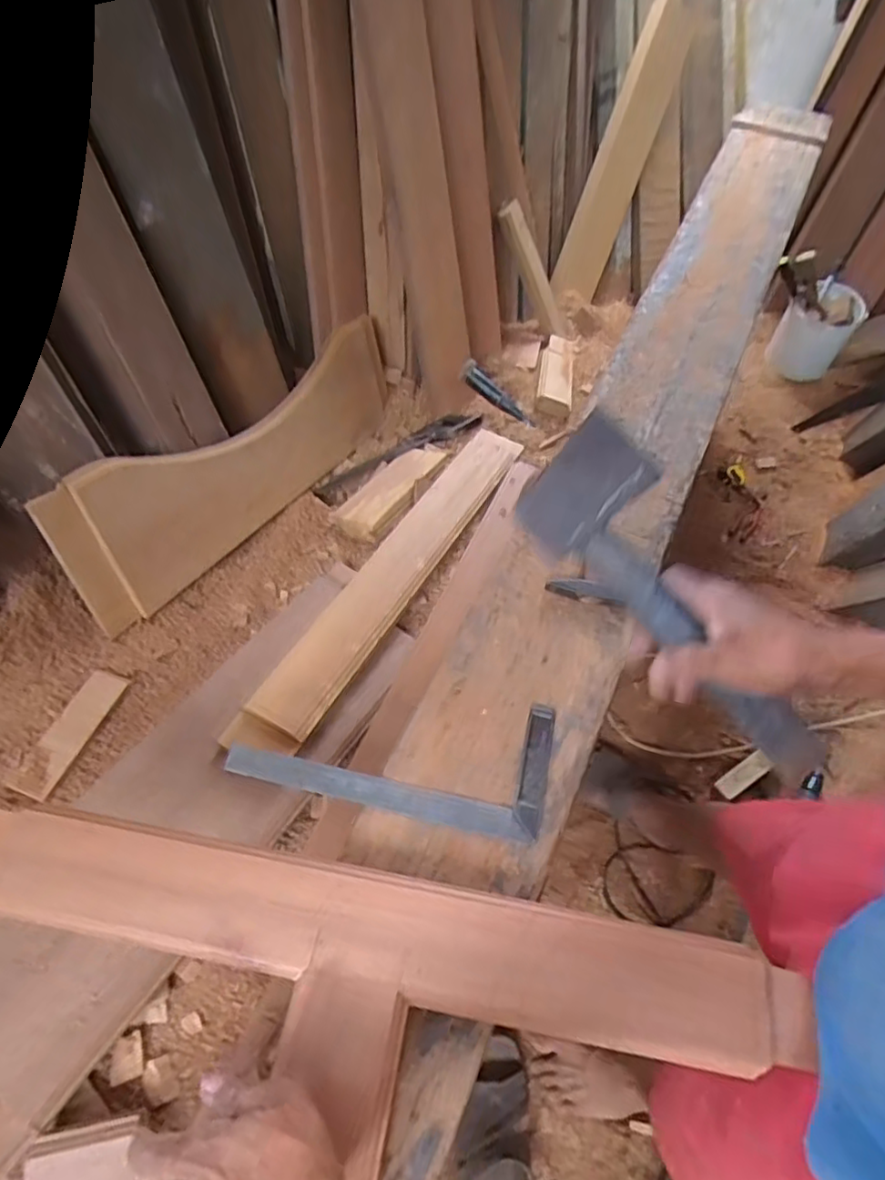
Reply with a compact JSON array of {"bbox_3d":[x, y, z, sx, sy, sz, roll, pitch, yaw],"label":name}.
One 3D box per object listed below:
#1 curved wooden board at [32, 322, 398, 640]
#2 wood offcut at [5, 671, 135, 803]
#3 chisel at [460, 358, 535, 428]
[{"bbox_3d":[-0.274,-0.214,0.976,0.025,0.201,0.675,14,44,27],"label":"curved wooden board"},{"bbox_3d":[-0.427,0.162,0.735,0.042,0.004,0.154,31,53,-11],"label":"wood offcut"},{"bbox_3d":[0.109,-0.370,1.226,0.184,0.039,0.027,35,59,-20],"label":"chisel"}]

